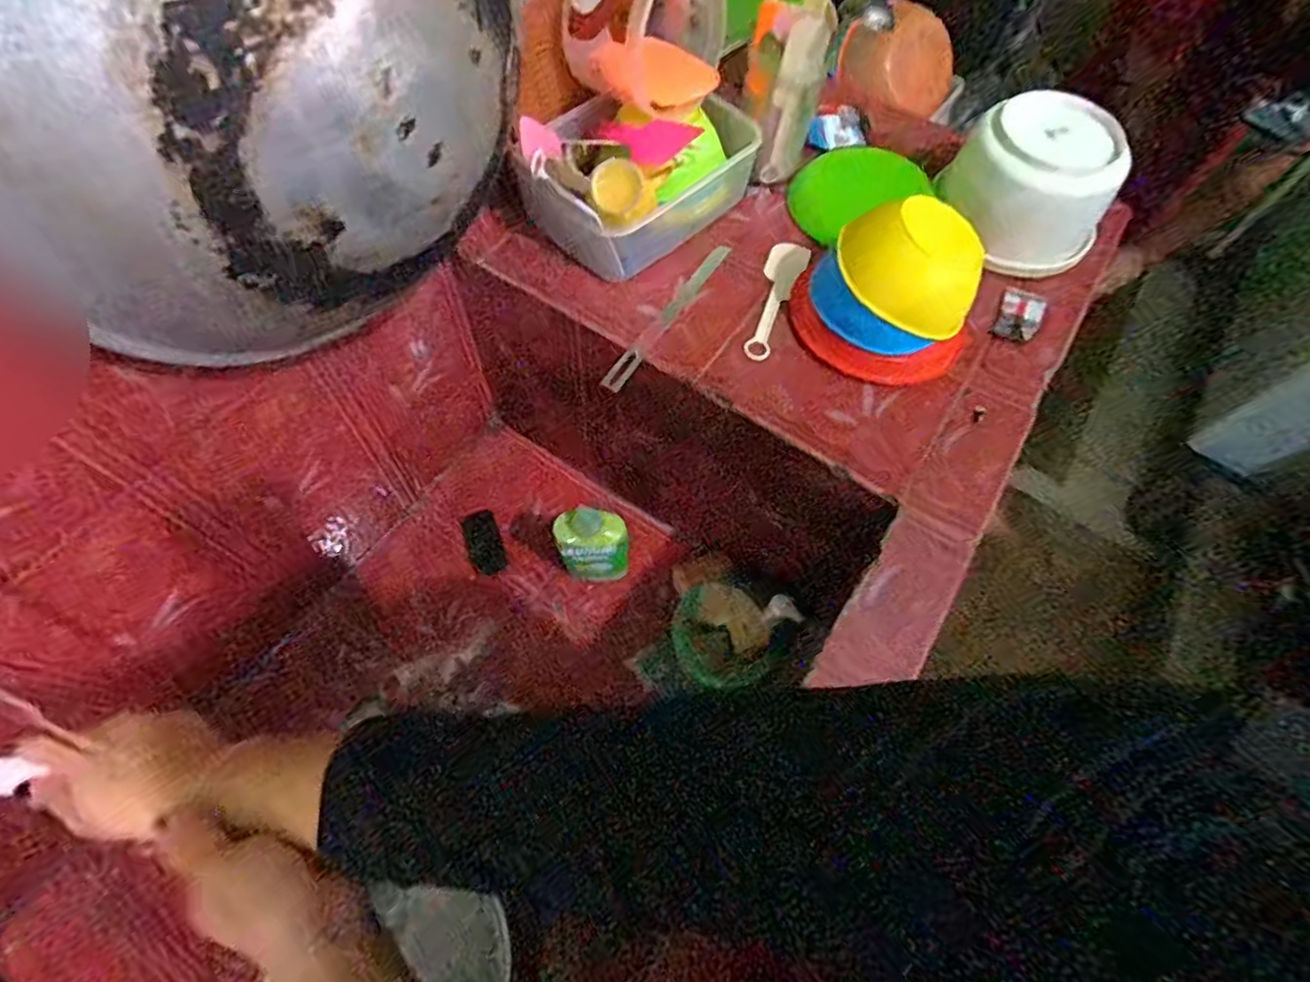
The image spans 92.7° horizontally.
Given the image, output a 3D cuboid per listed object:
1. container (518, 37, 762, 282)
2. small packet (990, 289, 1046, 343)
[{"bbox_3d":[-0.022,-0.408,0.742,0.203,0.158,0.268,42,68,16],"label":"container"},{"bbox_3d":[0.445,-0.215,0.761,0.046,0.015,0.083,28,65,10],"label":"small packet"}]

